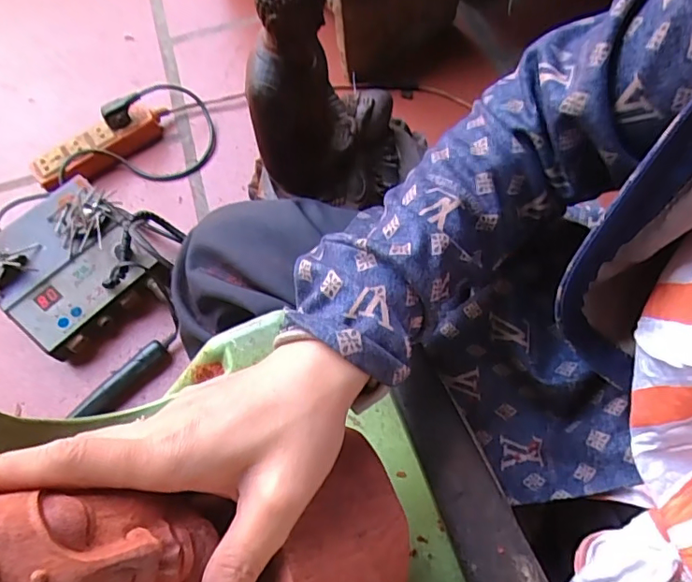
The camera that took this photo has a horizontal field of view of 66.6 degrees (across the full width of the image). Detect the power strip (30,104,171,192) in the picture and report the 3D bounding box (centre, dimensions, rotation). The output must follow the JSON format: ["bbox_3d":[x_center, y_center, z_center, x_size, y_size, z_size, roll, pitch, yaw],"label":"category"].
[{"bbox_3d":[-0.358,-0.212,0.775,0.200,0.039,0.053,-35,67,-13],"label":"power strip"}]

